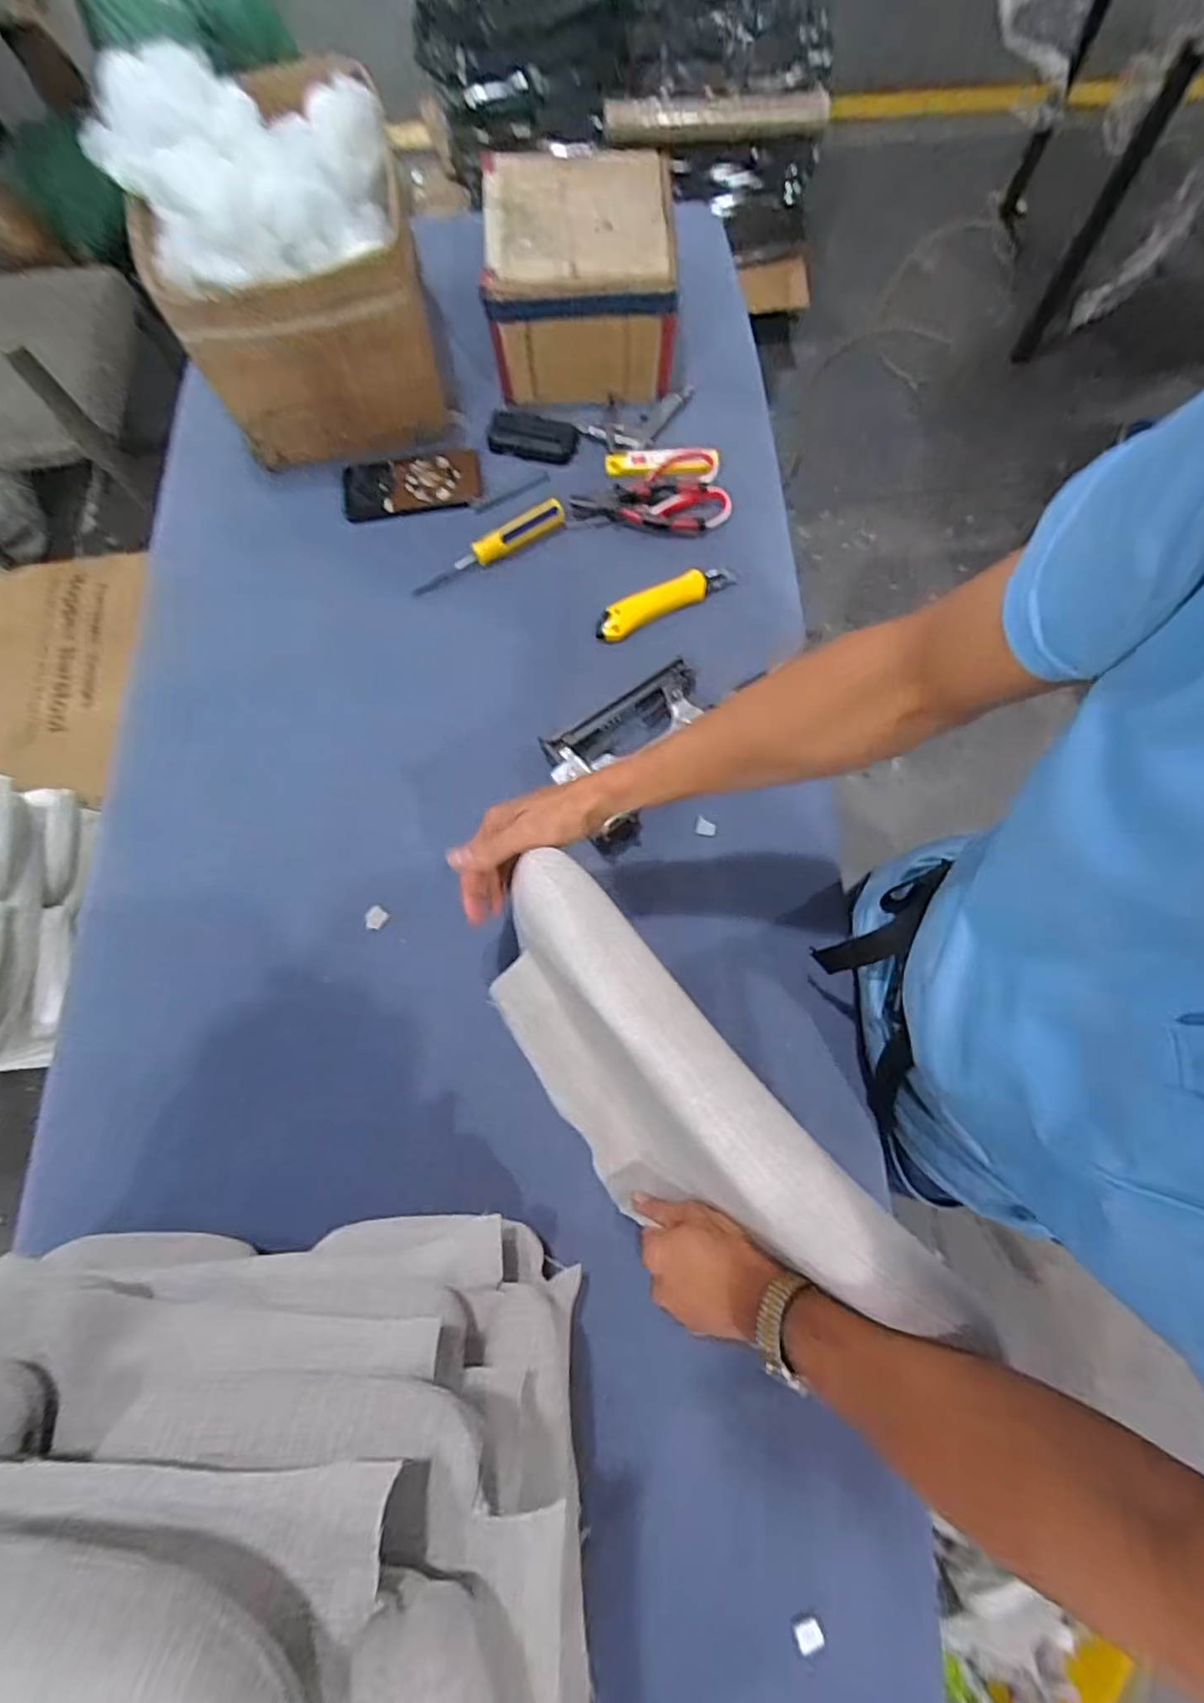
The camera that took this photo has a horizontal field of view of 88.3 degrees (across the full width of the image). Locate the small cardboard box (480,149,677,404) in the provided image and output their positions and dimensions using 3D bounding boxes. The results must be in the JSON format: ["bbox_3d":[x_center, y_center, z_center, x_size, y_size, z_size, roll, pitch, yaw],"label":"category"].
[{"bbox_3d":[-0.025,-0.681,0.743,0.211,0.131,0.213,0,73,2],"label":"small cardboard box"}]

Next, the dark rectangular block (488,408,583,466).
[{"bbox_3d":[-0.087,-0.501,0.750,0.109,0.022,0.050,9,74,4],"label":"dark rectangular block"}]

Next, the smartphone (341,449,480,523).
[{"bbox_3d":[-0.228,-0.440,0.741,0.161,0.017,0.081,-13,74,-2],"label":"smartphone"}]

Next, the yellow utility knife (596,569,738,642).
[{"bbox_3d":[0.069,-0.282,0.693,0.167,0.014,0.038,-27,75,-6],"label":"yellow utility knife"}]

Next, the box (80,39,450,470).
[{"bbox_3d":[-0.335,-0.620,0.672,0.266,0.249,0.233,-14,74,-3],"label":"box"}]

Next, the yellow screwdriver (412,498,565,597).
[{"bbox_3d":[-0.129,-0.349,0.711,0.194,0.019,0.031,-33,75,-8],"label":"yellow screwdriver"}]

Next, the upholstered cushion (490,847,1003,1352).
[{"bbox_3d":[0.049,0.198,0.453,0.137,0.207,0.378,-40,76,-10],"label":"upholstered cushion"}]

